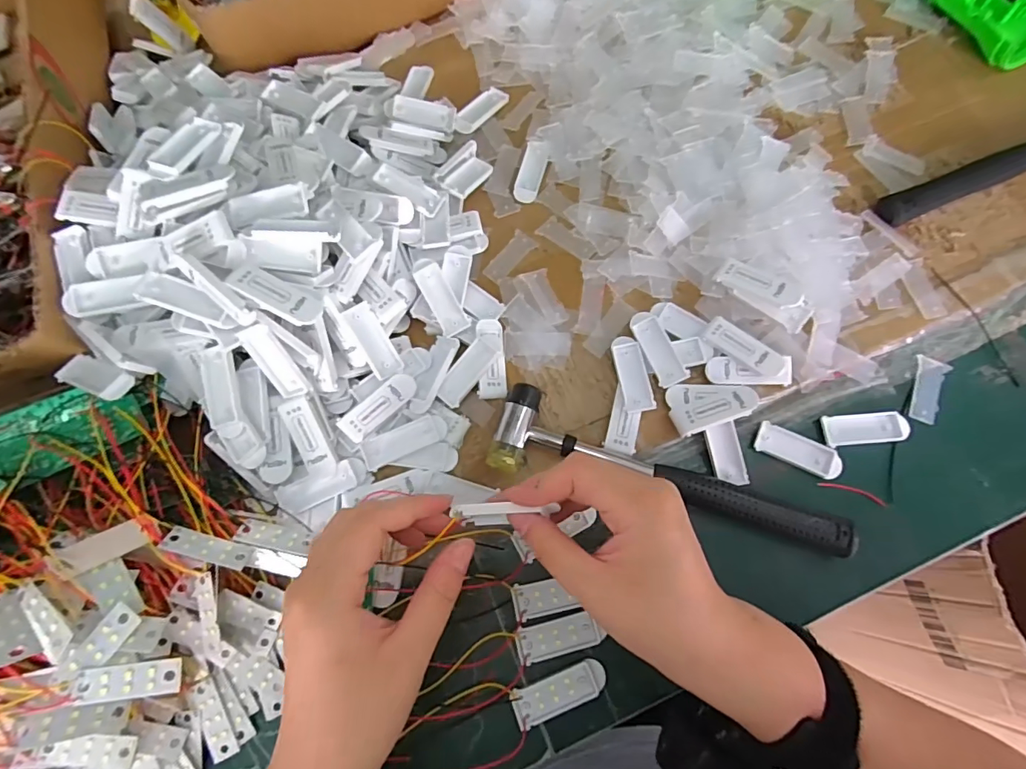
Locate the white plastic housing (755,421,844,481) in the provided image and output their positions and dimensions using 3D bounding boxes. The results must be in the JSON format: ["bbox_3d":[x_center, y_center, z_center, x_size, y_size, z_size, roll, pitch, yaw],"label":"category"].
[{"bbox_3d":[0.197,0.046,0.329,0.055,0.004,0.022,24,78,6],"label":"white plastic housing"}]

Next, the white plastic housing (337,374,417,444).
[{"bbox_3d":[-0.091,0.014,0.323,0.056,0.009,0.020,-44,80,-9],"label":"white plastic housing"}]

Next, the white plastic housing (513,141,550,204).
[{"bbox_3d":[0.015,-0.175,0.393,0.020,0.007,0.053,15,77,4],"label":"white plastic housing"}]

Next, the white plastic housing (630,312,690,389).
[{"bbox_3d":[0.103,-0.027,0.342,0.019,0.006,0.057,-22,77,-4],"label":"white plastic housing"}]

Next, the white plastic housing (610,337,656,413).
[{"bbox_3d":[0.084,-0.008,0.339,0.020,0.008,0.056,-9,76,-1],"label":"white plastic housing"}]

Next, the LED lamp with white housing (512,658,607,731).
[{"bbox_3d":[0.029,0.188,0.293,0.057,0.005,0.022,-20,77,-4],"label":"LED lamp with white housing"}]

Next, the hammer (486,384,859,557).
[{"bbox_3d":[0.100,0.065,0.317,0.233,0.019,0.056,19,77,5],"label":"hammer"}]

